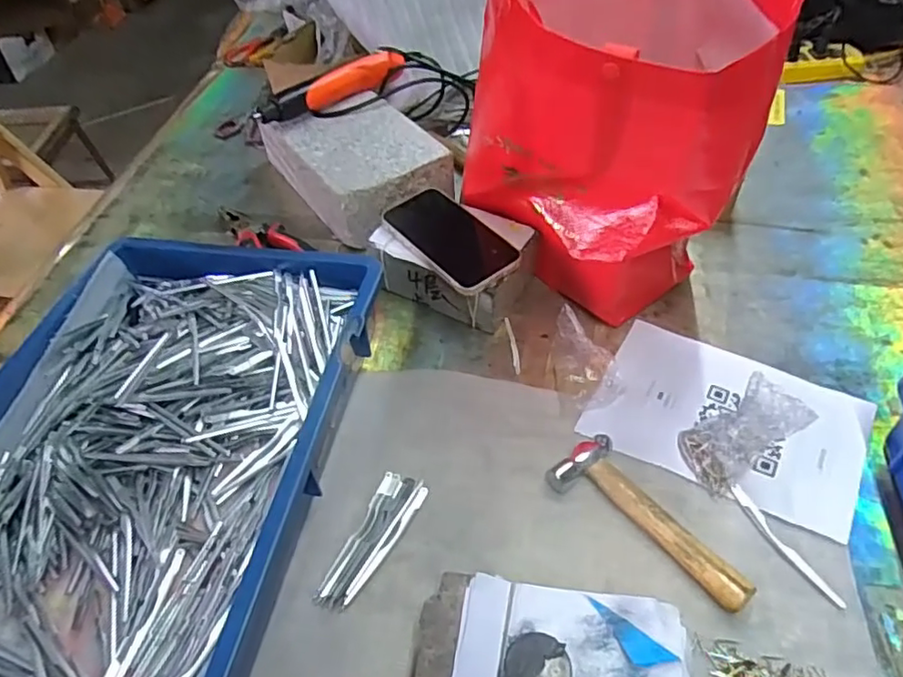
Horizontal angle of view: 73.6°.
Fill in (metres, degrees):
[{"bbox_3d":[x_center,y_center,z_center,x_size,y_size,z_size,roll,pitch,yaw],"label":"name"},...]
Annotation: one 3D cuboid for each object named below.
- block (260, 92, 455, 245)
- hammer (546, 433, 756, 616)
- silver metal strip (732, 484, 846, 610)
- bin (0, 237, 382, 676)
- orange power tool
[{"bbox_3d":[-0.115,-0.213,0.731,0.146,0.078,0.229,-28,53,-19],"label":"block"},{"bbox_3d":[0.150,0.139,0.455,0.059,0.016,0.157,-35,55,-24],"label":"hammer"},{"bbox_3d":[0.246,0.152,0.446,0.010,0.004,0.102,-23,51,-15],"label":"silver metal strip"},{"bbox_3d":[-0.236,0.094,0.478,0.277,0.075,0.419,6,50,9],"label":"bin"},{"bbox_3d":[-0.145,-0.302,0.736,0.201,0.034,0.034,-37,56,-25],"label":"orange power tool"}]

